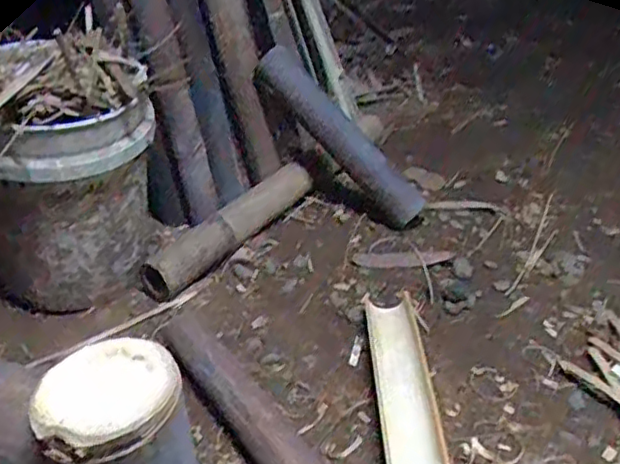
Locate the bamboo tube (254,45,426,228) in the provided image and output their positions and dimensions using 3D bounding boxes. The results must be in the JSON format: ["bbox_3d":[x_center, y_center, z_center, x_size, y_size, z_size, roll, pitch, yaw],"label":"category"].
[{"bbox_3d":[0.052,-0.191,1.297,0.082,0.093,0.441,-33,76,-39],"label":"bamboo tube"}]

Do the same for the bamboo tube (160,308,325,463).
[{"bbox_3d":[-0.068,0.257,0.877,0.068,0.071,0.487,-22,36,-27],"label":"bamboo tube"}]

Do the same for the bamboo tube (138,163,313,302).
[{"bbox_3d":[-0.147,-0.016,1.252,0.086,0.093,0.420,18,38,31],"label":"bamboo tube"}]

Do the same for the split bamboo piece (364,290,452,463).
[{"bbox_3d":[0.133,0.245,0.871,0.086,0.062,0.477,-2,32,2],"label":"split bamboo piece"}]

